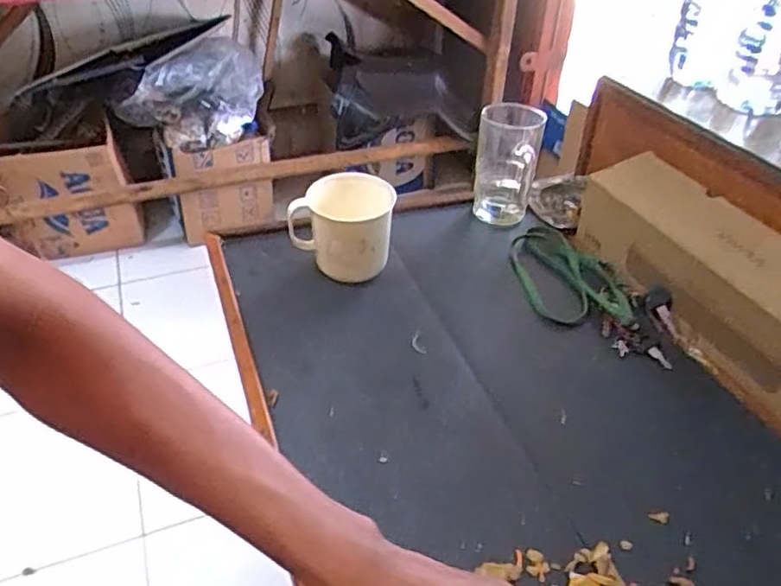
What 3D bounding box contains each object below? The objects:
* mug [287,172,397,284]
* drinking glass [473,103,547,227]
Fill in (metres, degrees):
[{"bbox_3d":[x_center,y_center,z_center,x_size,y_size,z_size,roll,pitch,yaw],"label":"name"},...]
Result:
[{"bbox_3d":[-0.052,-0.070,0.687,0.113,0.096,0.088,-1,41,1],"label":"mug"},{"bbox_3d":[0.138,-0.154,0.761,0.071,0.123,0.087,5,41,9],"label":"drinking glass"}]

